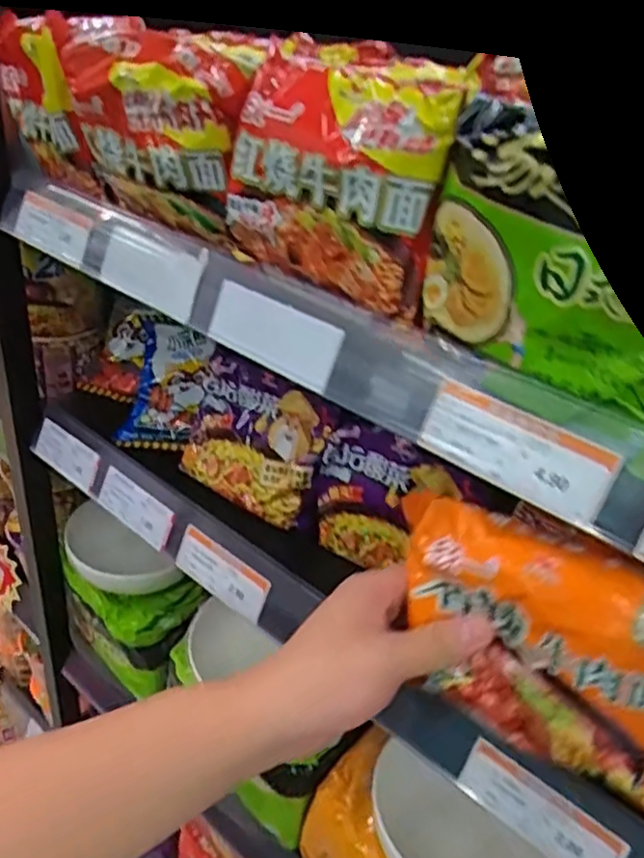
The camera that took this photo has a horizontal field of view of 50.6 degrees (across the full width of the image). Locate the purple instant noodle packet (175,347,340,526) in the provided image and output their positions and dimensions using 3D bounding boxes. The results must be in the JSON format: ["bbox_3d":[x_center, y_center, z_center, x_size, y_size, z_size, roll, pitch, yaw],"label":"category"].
[{"bbox_3d":[-0.057,0.009,0.588,0.133,0.121,0.040,25,13,24],"label":"purple instant noodle packet"}]

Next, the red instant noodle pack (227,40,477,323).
[{"bbox_3d":[0.005,-0.133,0.364,0.126,0.114,0.037,31,39,33],"label":"red instant noodle pack"}]

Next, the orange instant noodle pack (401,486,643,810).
[{"bbox_3d":[0.109,0.109,0.349,0.164,0.122,0.029,28,37,29],"label":"orange instant noodle pack"}]

